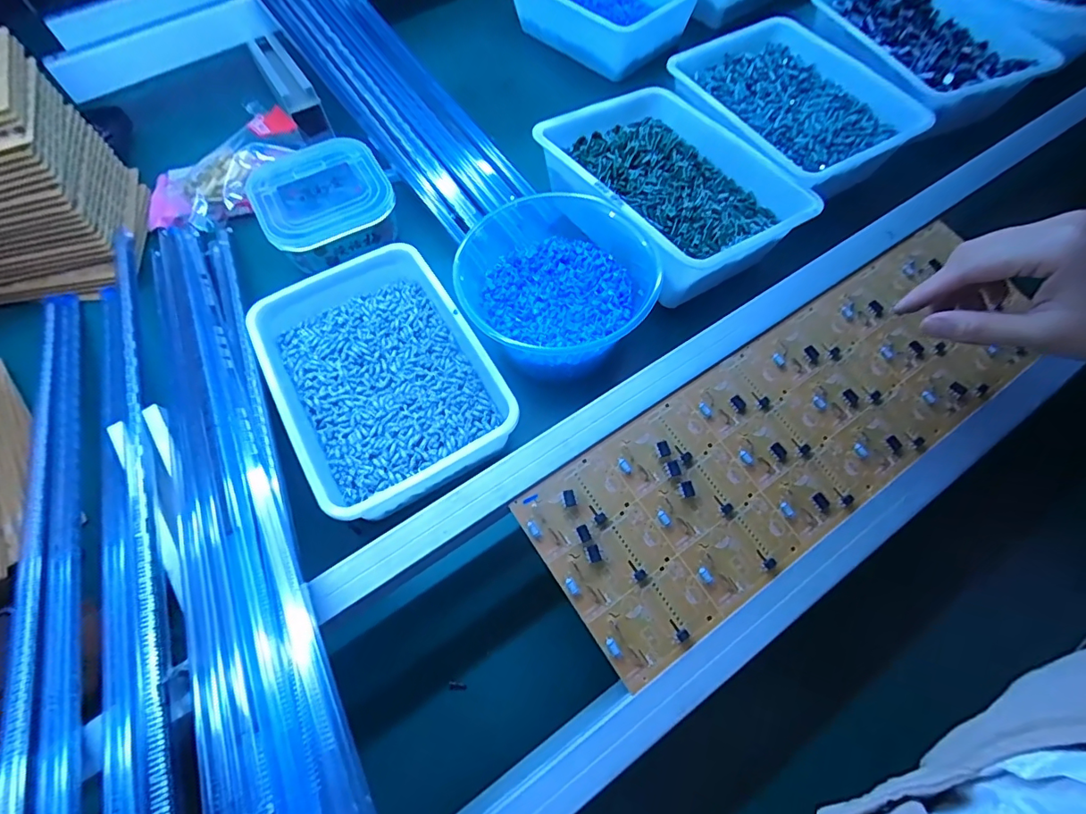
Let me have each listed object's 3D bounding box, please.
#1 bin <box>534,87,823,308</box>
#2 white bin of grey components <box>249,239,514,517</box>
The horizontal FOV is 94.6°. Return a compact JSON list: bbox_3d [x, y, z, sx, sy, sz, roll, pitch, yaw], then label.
[{"bbox_3d":[0.107,-0.191,0.446,0.161,0.069,0.213,-33,67,-15],"label":"bin"},{"bbox_3d":[-0.122,-0.027,0.376,0.148,0.046,0.190,-31,66,-14],"label":"white bin of grey components"}]

